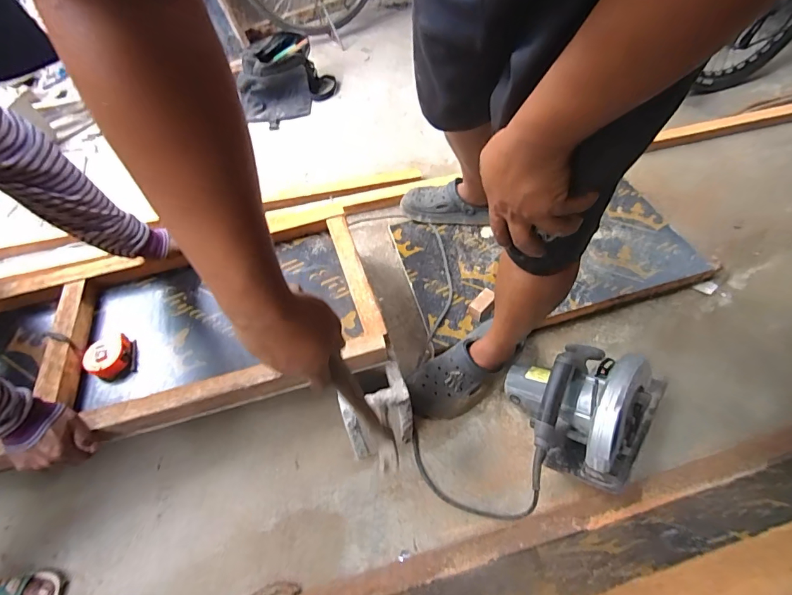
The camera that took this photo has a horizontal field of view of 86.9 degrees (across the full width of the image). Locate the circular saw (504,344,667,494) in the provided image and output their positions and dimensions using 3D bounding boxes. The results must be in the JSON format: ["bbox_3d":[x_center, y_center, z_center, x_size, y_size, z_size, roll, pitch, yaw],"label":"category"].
[{"bbox_3d":[0.335,0.181,0.757,0.246,0.180,0.245,27,61,21],"label":"circular saw"}]

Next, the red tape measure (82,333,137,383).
[{"bbox_3d":[-0.520,0.107,0.766,0.083,0.033,0.083,19,58,18],"label":"red tape measure"}]

